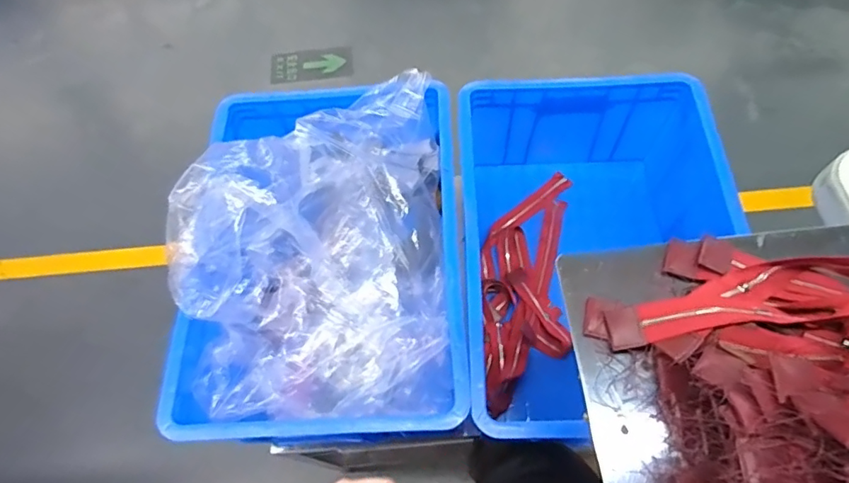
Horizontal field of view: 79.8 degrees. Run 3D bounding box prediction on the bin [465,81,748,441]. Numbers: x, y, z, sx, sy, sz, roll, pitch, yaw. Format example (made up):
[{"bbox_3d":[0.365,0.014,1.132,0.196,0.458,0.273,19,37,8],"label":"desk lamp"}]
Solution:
[{"bbox_3d":[0.242,0.004,0.765,0.369,0.201,0.485,-1,63,3],"label":"bin"}]

